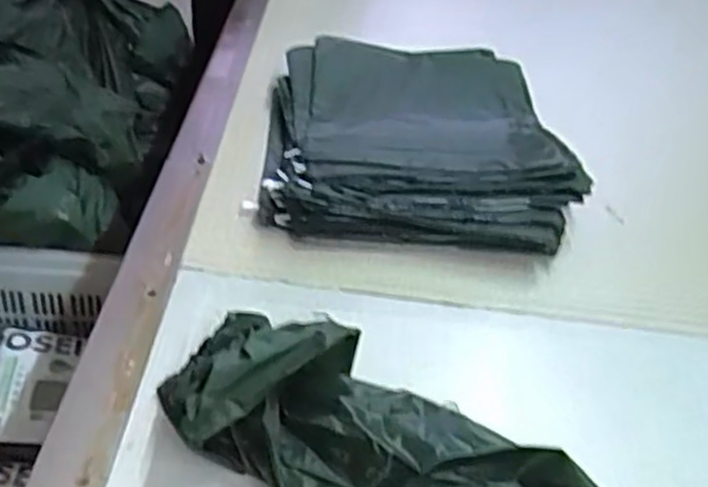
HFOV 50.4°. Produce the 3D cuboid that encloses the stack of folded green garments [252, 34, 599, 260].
[{"bbox_3d":[0.067,-0.129,0.853,0.323,0.061,0.372,5,38,-6],"label":"stack of folded green garments"}]

